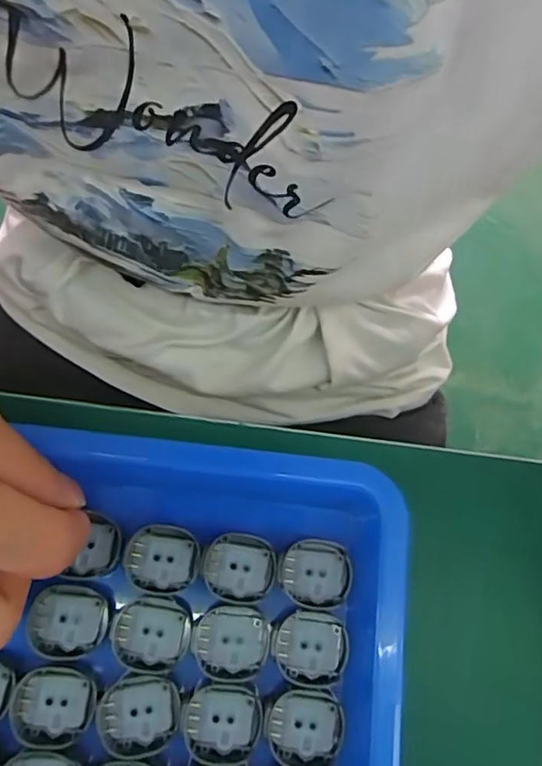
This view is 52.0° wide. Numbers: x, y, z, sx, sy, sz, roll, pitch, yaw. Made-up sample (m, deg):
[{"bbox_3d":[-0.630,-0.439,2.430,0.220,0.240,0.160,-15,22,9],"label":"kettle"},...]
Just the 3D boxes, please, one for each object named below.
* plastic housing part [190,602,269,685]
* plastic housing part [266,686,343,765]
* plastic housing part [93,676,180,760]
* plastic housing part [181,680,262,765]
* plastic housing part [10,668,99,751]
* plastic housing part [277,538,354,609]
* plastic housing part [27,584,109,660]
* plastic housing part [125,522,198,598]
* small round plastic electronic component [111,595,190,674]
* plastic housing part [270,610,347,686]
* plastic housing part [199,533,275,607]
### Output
[{"bbox_3d":[-0.015,0.097,0.207,0.027,0.004,0.026,1,73,-2],"label":"plastic housing part"},{"bbox_3d":[0.012,0.124,0.199,0.026,0.005,0.025,12,73,1],"label":"plastic housing part"},{"bbox_3d":[-0.048,0.119,0.198,0.028,0.005,0.024,-6,74,-4],"label":"plastic housing part"},{"bbox_3d":[-0.018,0.122,0.199,0.027,0.004,0.026,12,73,1],"label":"plastic housing part"},{"bbox_3d":[-0.078,0.115,0.198,0.028,0.006,0.025,5,73,-1],"label":"plastic housing part"},{"bbox_3d":[0.017,0.074,0.218,0.027,0.004,0.026,16,73,3],"label":"plastic housing part"},{"bbox_3d":[-0.076,0.089,0.207,0.029,0.004,0.025,5,73,-1],"label":"plastic housing part"},{"bbox_3d":[-0.042,0.068,0.215,0.028,0.004,0.025,9,73,0],"label":"plastic housing part"},{"bbox_3d":[-0.045,0.093,0.207,0.028,0.004,0.026,1,73,-2],"label":"small round plastic electronic component"},{"bbox_3d":[0.015,0.099,0.208,0.027,0.004,0.025,5,73,-1],"label":"plastic housing part"},{"bbox_3d":[-0.012,0.072,0.215,0.028,0.004,0.025,13,73,1],"label":"plastic housing part"}]

